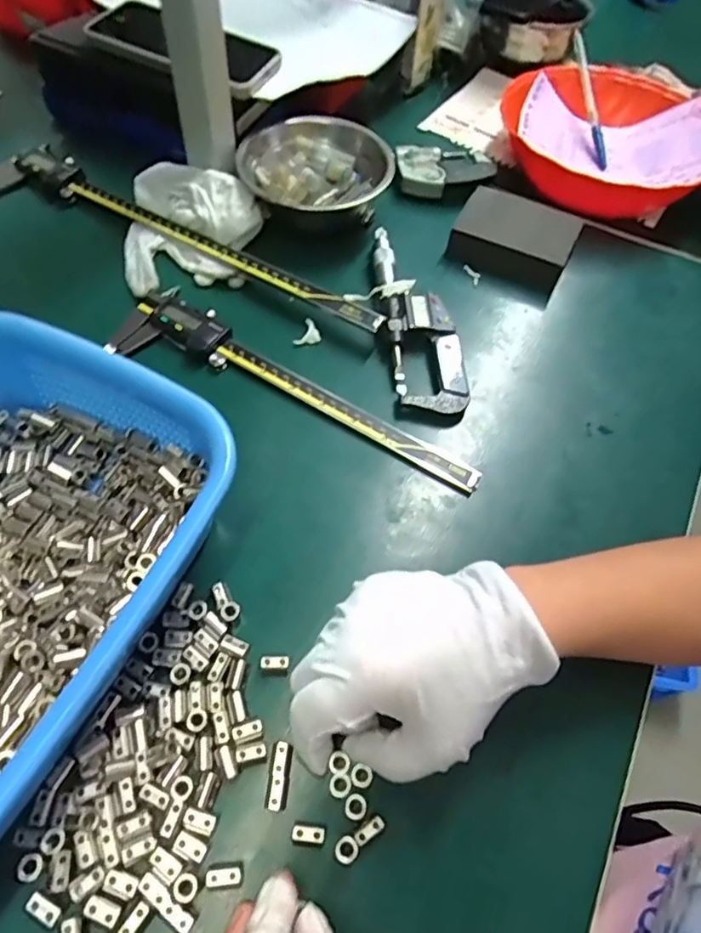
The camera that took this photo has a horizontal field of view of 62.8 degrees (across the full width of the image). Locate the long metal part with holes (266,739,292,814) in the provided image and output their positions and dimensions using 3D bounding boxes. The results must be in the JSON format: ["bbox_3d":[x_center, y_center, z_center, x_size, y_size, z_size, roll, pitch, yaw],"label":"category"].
[{"bbox_3d":[-0.034,0.150,0.277,0.009,0.012,0.029,6,58,0],"label":"long metal part with holes"}]

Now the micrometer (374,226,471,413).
[{"bbox_3d":[0.050,-0.113,0.434,0.051,0.025,0.171,-5,58,-7],"label":"micrometer"}]

